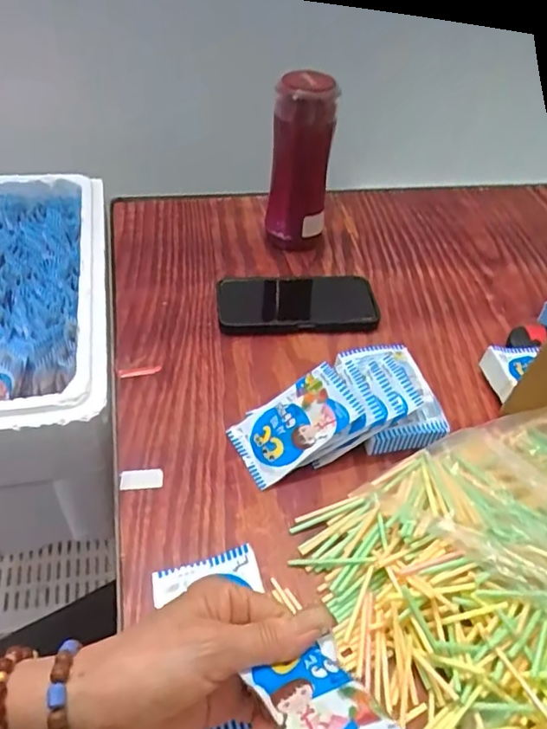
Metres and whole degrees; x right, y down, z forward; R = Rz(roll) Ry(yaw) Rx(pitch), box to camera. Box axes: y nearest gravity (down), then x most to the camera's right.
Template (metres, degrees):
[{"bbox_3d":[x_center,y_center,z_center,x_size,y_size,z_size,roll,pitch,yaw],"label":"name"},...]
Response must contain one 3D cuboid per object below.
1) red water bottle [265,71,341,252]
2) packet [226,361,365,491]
[{"bbox_3d":[0.029,-0.221,0.649,0.066,0.188,0.057,3,44,-4],"label":"red water bottle"},{"bbox_3d":[0.017,0.048,0.474,0.103,0.011,0.063,-37,54,-1],"label":"packet"}]

